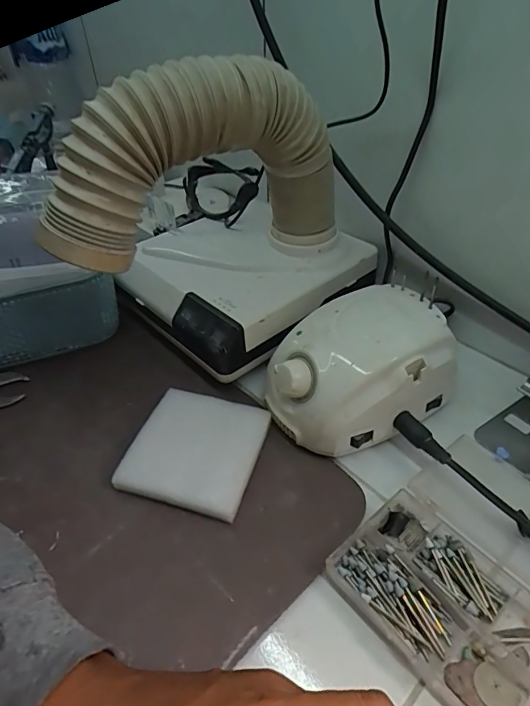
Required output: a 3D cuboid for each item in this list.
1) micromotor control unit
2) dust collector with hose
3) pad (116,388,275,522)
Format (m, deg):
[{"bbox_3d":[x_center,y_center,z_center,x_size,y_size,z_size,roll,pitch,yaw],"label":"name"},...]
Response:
[{"bbox_3d":[0.071,0.013,0.357,0.140,0.072,0.099,-23,47,-20],"label":"micromotor control unit"},{"bbox_3d":[-0.053,-0.126,0.380,0.266,0.201,0.190,-33,50,-29],"label":"dust collector with hose"},{"bbox_3d":[-0.052,0.073,0.344,0.093,0.015,0.092,10,45,14],"label":"pad"}]

